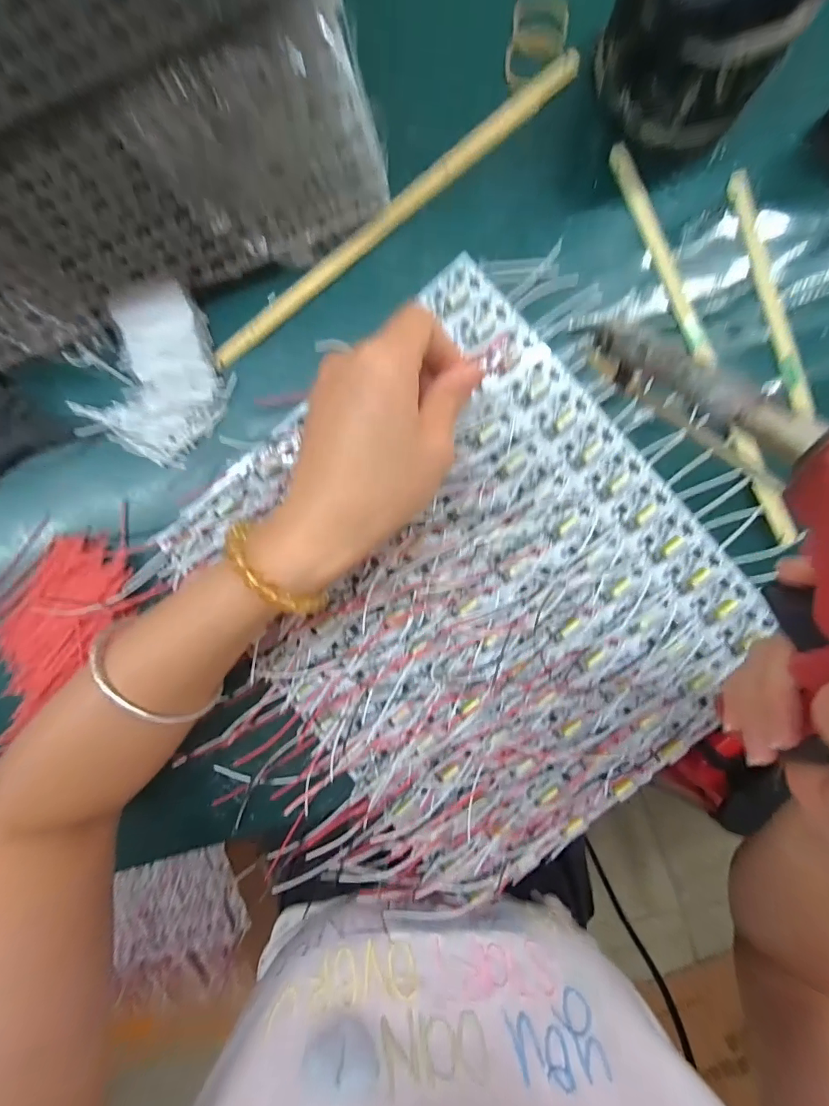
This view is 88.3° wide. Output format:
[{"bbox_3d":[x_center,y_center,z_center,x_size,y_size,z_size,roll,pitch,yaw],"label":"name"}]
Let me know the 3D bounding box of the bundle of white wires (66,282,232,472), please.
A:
[{"bbox_3d":[-0.149,-0.102,0.249,0.076,0.012,0.095,30,94,3],"label":"bundle of white wires"}]

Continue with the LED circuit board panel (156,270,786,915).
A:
[{"bbox_3d":[0.020,0.034,0.243,0.279,0.014,0.286,-39,88,5],"label":"LED circuit board panel"}]

